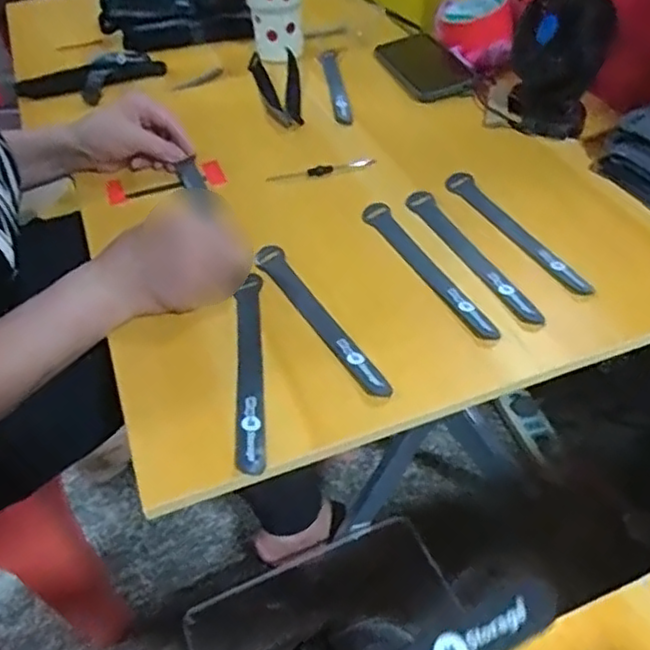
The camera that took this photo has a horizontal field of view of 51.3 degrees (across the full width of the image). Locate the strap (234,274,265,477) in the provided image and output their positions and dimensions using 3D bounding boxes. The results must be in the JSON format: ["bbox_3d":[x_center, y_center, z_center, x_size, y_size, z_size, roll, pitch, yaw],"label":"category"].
[{"bbox_3d":[-0.057,0.027,0.512,0.019,0.010,0.192,-6,44,0],"label":"strap"}]

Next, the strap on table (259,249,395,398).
[{"bbox_3d":[-0.007,-0.010,0.546,0.024,0.004,0.194,-23,47,-17],"label":"strap on table"}]

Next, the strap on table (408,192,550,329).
[{"bbox_3d":[0.127,-0.066,0.608,0.025,0.004,0.216,-13,41,-14],"label":"strap on table"}]

